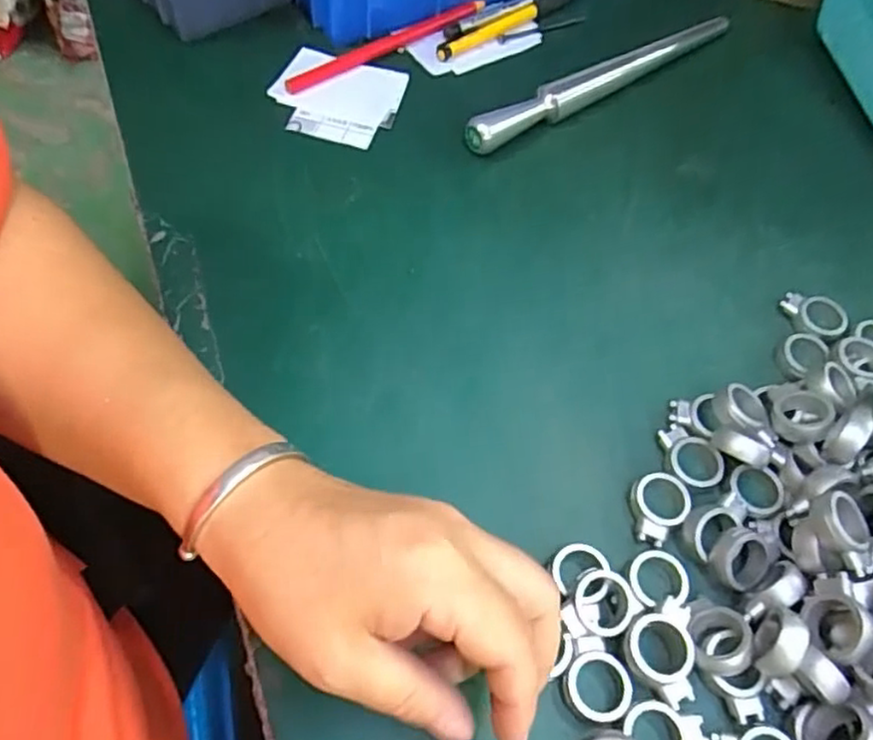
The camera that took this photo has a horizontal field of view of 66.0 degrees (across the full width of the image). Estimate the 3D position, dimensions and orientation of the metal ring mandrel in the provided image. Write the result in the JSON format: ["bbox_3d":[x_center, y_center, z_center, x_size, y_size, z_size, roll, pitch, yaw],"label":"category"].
[{"bbox_3d":[0.116,-0.196,0.449,0.234,0.025,0.017,-31,66,-20],"label":"metal ring mandrel"}]

